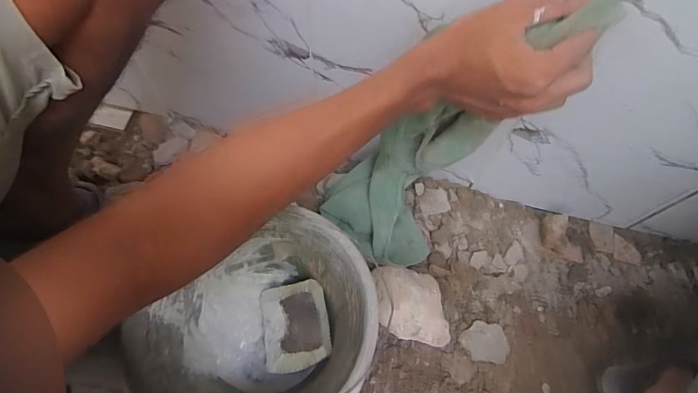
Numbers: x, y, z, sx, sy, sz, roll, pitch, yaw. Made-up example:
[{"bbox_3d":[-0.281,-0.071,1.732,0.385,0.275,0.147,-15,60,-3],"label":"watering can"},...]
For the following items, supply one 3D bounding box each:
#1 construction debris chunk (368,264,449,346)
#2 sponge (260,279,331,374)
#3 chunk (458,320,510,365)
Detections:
[{"bbox_3d":[0.088,0.152,0.571,0.097,0.068,0.113,-8,66,-6],"label":"construction debris chunk"},{"bbox_3d":[-0.069,0.172,0.537,0.090,0.032,0.109,-16,59,14],"label":"sponge"},{"bbox_3d":[0.195,0.210,0.588,0.071,0.009,0.053,6,65,1],"label":"chunk"}]

